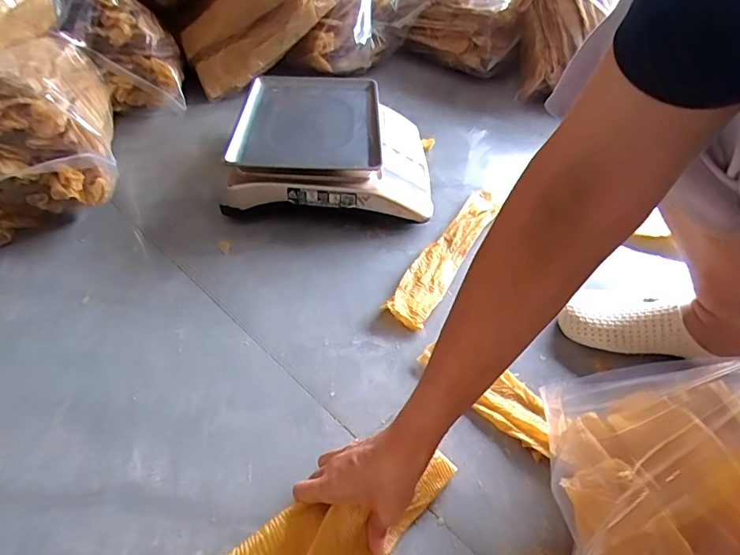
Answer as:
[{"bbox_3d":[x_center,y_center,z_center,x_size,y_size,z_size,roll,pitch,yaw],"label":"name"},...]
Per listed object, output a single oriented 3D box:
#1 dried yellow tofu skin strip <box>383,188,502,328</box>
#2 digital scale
[{"bbox_3d":[0.123,-0.044,0.727,0.063,0.020,0.339,23,48,19],"label":"dried yellow tofu skin strip"},{"bbox_3d":[-0.056,-0.248,0.847,0.332,0.111,0.352,3,44,-1],"label":"digital scale"}]

